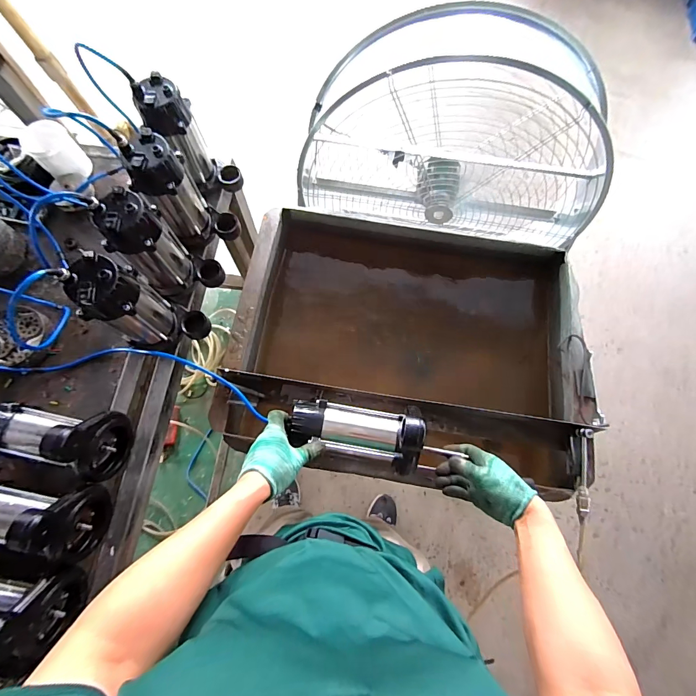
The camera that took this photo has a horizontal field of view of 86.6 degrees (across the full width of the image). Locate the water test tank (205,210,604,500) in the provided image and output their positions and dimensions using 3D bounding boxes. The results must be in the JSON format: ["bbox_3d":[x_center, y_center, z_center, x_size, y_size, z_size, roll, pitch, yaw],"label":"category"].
[{"bbox_3d":[0.134,0.000,0.907,0.769,0.248,0.578,6,72,1],"label":"water test tank"}]

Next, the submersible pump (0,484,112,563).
[{"bbox_3d":[-0.549,0.287,0.601,0.230,0.158,0.118,1,72,-1],"label":"submersible pump"}]

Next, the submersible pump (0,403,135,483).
[{"bbox_3d":[-0.532,0.163,0.643,0.226,0.170,0.117,4,72,0],"label":"submersible pump"}]

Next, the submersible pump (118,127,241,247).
[{"bbox_3d":[-0.330,-0.300,0.759,0.134,0.235,0.119,36,75,10],"label":"submersible pump"}]

